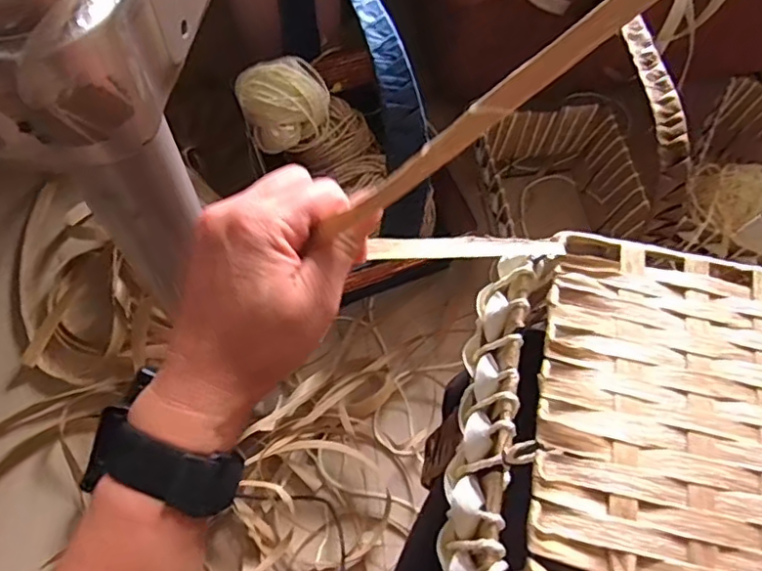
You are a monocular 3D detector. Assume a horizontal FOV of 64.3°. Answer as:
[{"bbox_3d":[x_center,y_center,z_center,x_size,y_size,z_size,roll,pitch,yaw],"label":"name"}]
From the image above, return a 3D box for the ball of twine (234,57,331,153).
[{"bbox_3d":[-0.154,-0.297,0.987,0.136,0.095,0.113,-25,65,-12],"label":"ball of twine"}]

